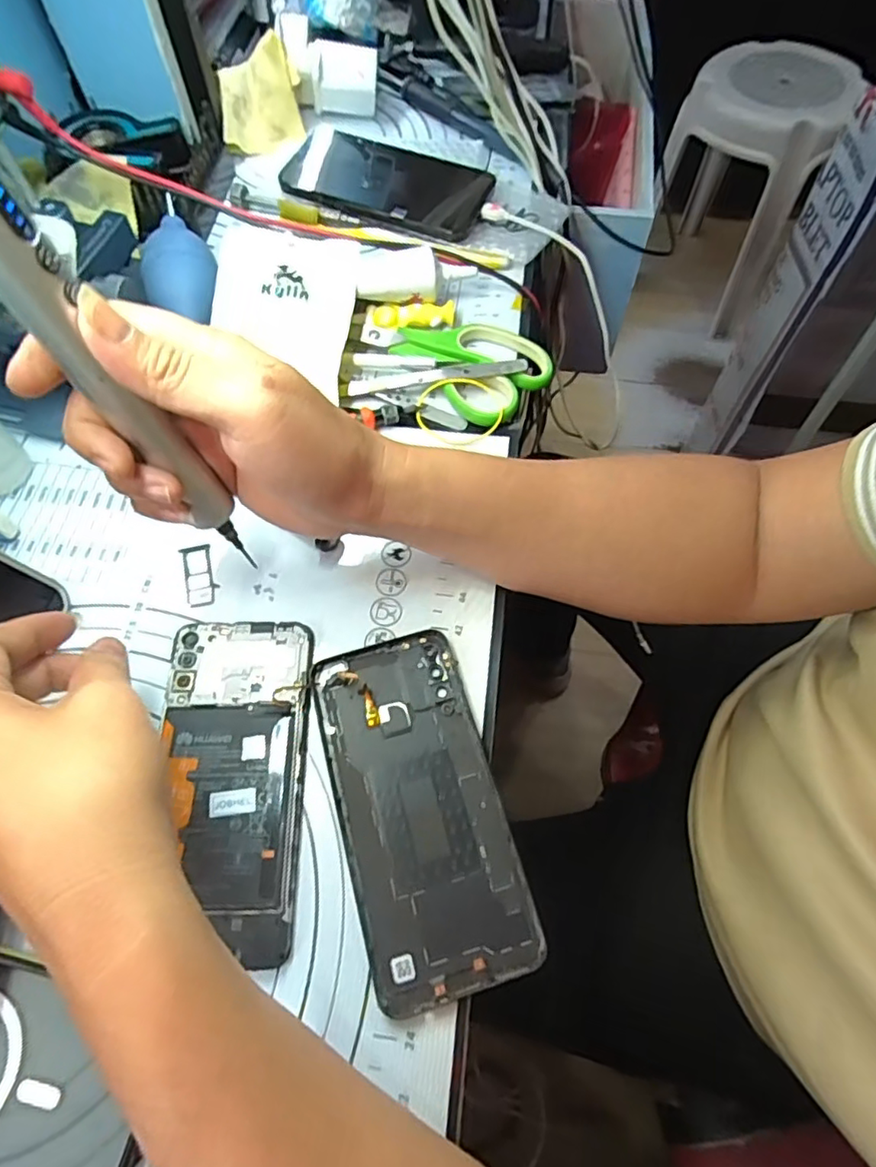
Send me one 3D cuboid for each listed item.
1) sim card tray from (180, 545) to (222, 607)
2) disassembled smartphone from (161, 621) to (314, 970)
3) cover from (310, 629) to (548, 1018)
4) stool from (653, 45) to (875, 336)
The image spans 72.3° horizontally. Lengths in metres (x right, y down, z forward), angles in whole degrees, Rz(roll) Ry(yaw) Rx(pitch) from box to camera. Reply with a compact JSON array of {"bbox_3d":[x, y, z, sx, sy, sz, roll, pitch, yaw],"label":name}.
[{"bbox_3d":[-0.132,-0.006,0.331,0.017,0.004,0.041,-17,65,-8],"label":"sim card tray"},{"bbox_3d":[-0.097,0.089,0.282,0.067,0.010,0.148,-1,64,-1],"label":"disassembled smartphone"},{"bbox_3d":[-0.011,0.101,0.280,0.075,0.005,0.156,-15,65,-7],"label":"cover"},{"bbox_3d":[0.670,-0.868,1.323,0.299,0.424,0.338,39,70,17],"label":"stool"}]

